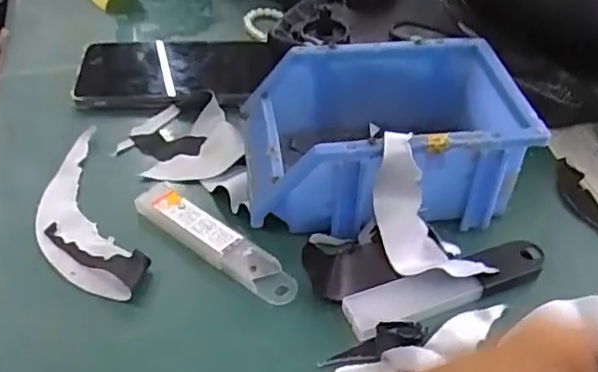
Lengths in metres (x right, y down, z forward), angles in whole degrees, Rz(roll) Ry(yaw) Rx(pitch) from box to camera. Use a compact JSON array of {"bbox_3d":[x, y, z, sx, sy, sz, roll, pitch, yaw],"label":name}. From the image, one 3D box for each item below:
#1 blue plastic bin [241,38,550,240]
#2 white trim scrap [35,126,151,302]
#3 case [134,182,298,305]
[{"bbox_3d":[0.057,-0.037,0.419,0.186,0.074,0.126,-3,43,-5],"label":"blue plastic bin"},{"bbox_3d":[-0.147,0.015,0.408,0.060,0.018,0.167,-21,47,-23],"label":"white trim scrap"},{"bbox_3d":[-0.056,0.033,0.393,0.130,0.015,0.027,30,50,27],"label":"case"}]

